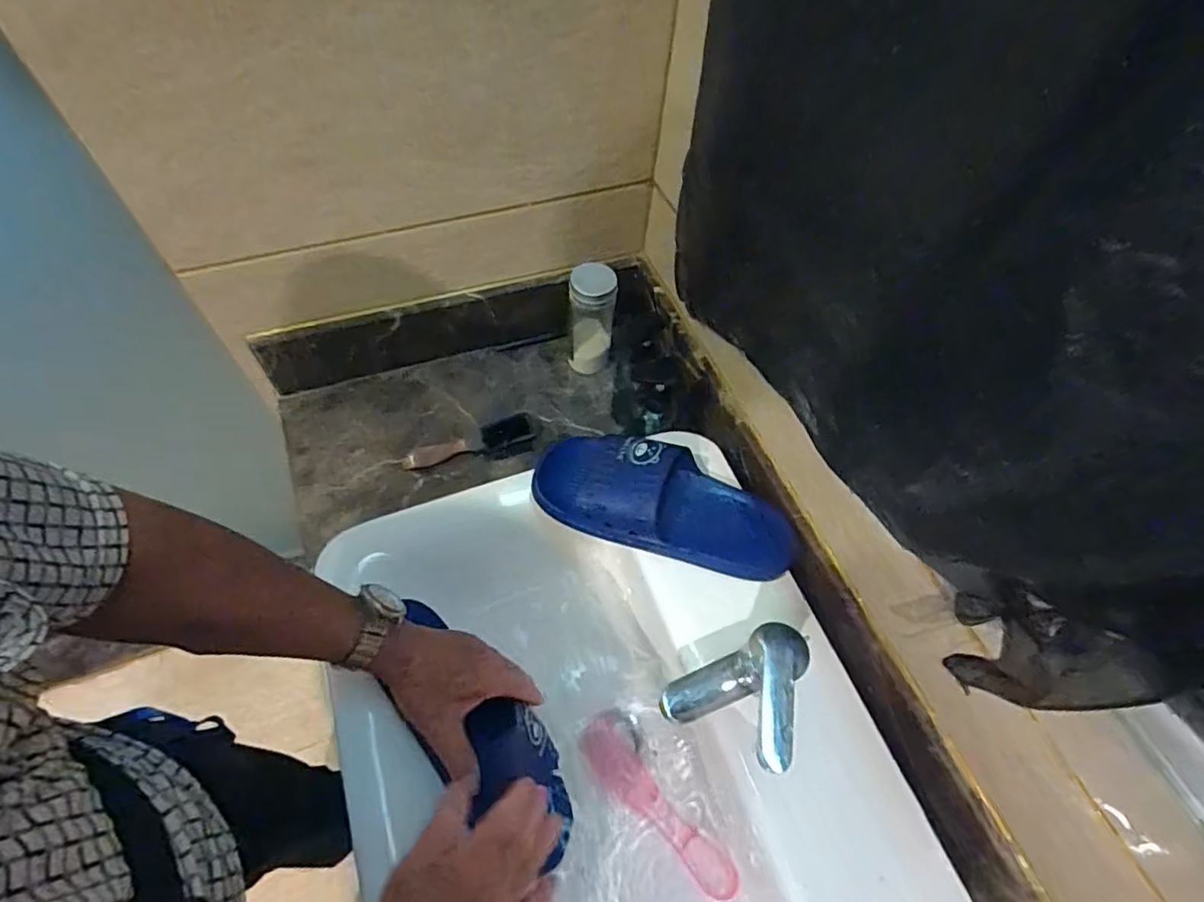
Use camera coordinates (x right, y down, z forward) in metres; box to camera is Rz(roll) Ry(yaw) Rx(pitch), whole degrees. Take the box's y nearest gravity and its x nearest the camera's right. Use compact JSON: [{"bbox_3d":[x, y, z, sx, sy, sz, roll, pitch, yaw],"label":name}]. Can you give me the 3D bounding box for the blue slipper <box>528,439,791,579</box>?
[{"bbox_3d":[0.065,0.050,0.605,0.256,0.065,0.097,15,59,6],"label":"blue slipper"}]

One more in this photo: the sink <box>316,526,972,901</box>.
[{"bbox_3d":[0.021,0.281,0.566,0.421,0.128,0.513,-18,61,-14],"label":"sink"}]

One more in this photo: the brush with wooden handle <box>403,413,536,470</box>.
[{"bbox_3d":[-0.161,-0.004,0.764,0.164,0.019,0.047,-20,62,-15],"label":"brush with wooden handle"}]

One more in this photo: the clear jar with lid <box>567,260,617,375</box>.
[{"bbox_3d":[-0.013,-0.167,0.780,0.054,0.152,0.059,2,59,-3],"label":"clear jar with lid"}]

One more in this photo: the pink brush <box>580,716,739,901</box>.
[{"bbox_3d":[0.050,0.338,0.578,0.041,0.026,0.183,-38,68,-23],"label":"pink brush"}]

